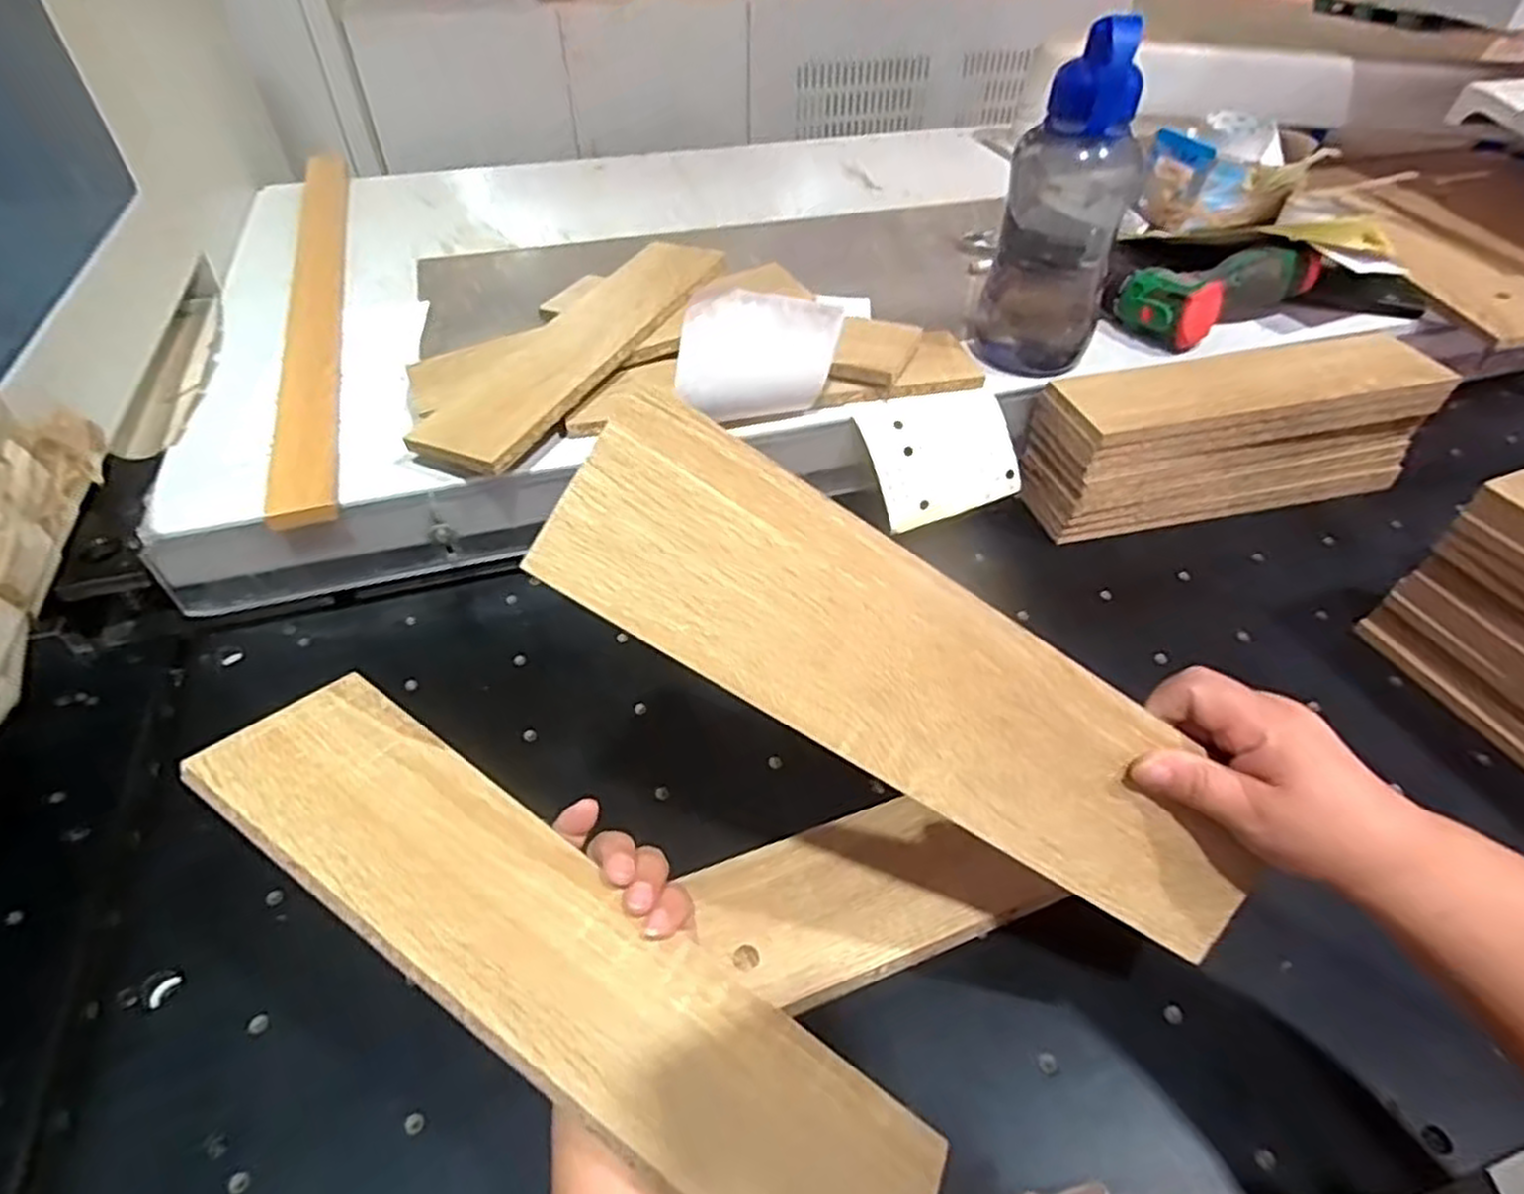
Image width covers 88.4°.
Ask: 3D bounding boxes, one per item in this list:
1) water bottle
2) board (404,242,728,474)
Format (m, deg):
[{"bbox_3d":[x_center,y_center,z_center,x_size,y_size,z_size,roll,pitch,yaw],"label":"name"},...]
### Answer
[{"bbox_3d":[0.257,-0.325,0.663,0.108,0.250,0.106,16,47,14],"label":"water bottle"},{"bbox_3d":[-0.154,-0.223,0.687,0.094,0.017,0.349,19,53,19],"label":"board"}]

